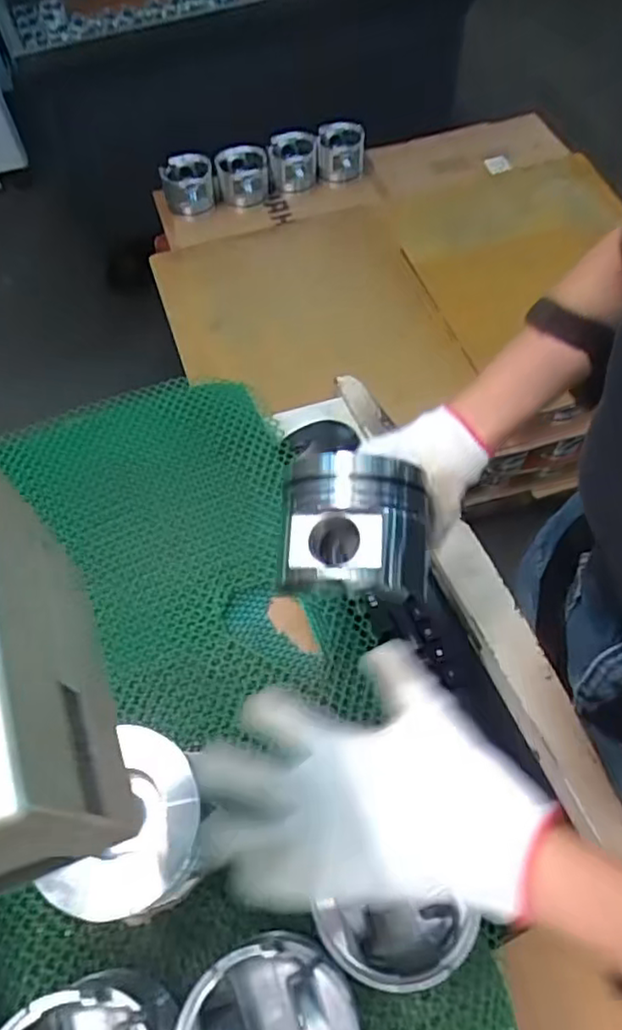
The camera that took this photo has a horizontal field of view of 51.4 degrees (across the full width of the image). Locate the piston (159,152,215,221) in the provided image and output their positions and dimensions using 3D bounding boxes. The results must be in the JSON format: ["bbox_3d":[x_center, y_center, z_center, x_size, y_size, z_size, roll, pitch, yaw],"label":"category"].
[{"bbox_3d":[-0.273,-0.735,1.448,0.116,0.097,0.102,-14,61,-7],"label":"piston"}]

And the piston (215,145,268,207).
[{"bbox_3d":[-0.155,-0.773,1.474,0.118,0.080,0.126,-6,60,-2],"label":"piston"}]

